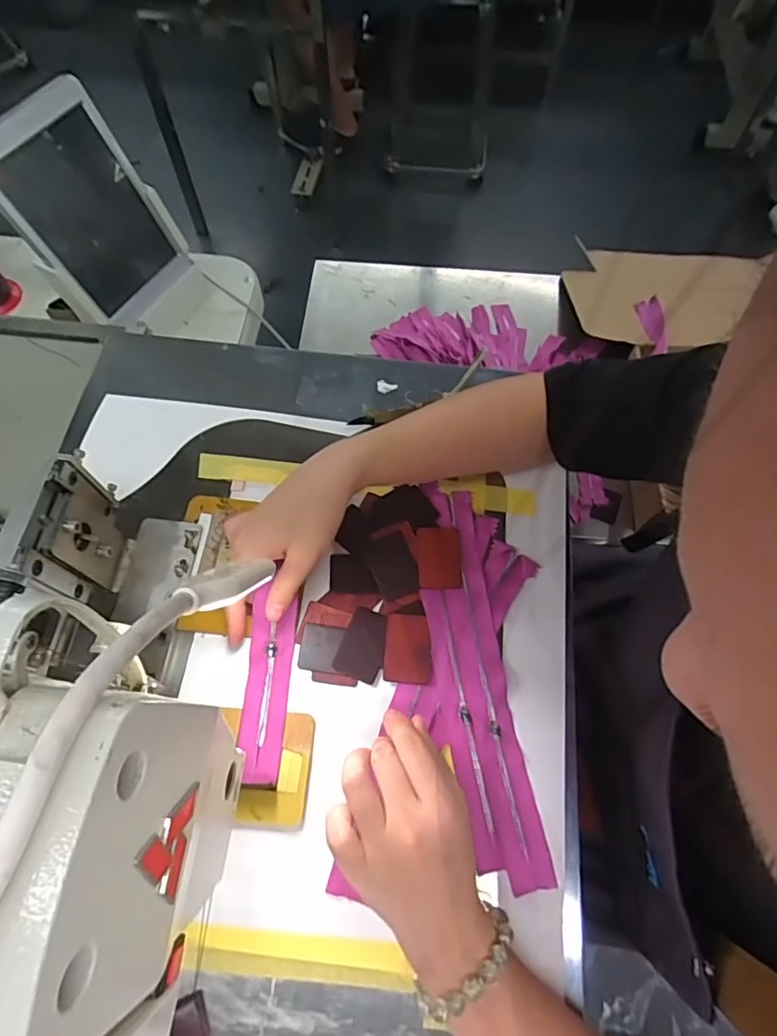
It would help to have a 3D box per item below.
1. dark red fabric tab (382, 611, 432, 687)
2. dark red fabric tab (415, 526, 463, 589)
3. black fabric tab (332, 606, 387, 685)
[{"bbox_3d":[0.015,0.099,0.414,0.035,0.004,0.051,4,67,2],"label":"dark red fabric tab"},{"bbox_3d":[0.041,0.031,0.441,0.035,0.007,0.050,-6,67,-2],"label":"dark red fabric tab"},{"bbox_3d":[-0.018,0.097,0.416,0.034,0.004,0.053,19,68,9],"label":"black fabric tab"}]

